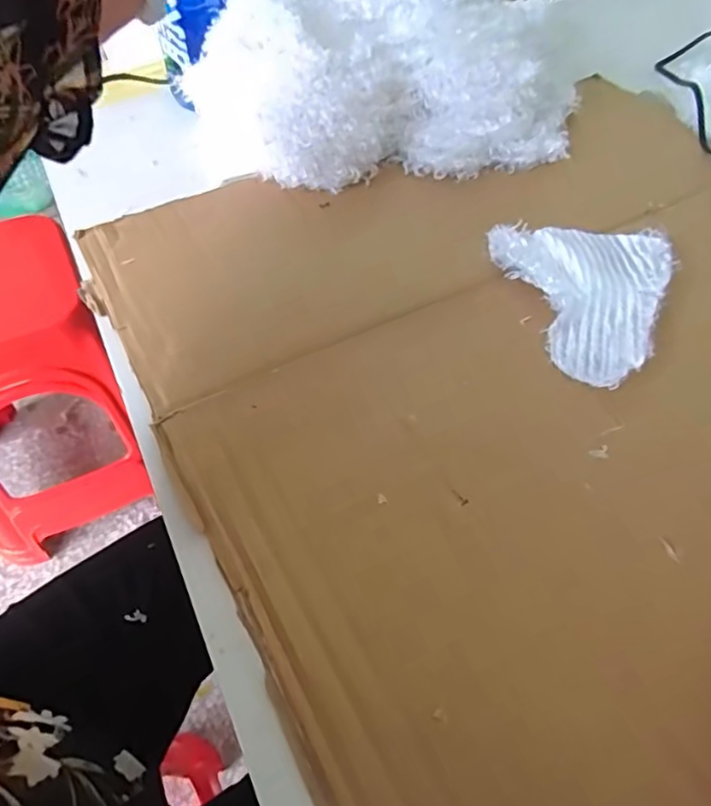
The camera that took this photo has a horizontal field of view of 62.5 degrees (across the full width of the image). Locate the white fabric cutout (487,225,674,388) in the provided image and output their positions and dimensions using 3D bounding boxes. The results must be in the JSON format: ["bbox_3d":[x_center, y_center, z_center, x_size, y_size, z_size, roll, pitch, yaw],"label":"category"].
[{"bbox_3d":[0.161,-0.072,0.369,0.107,0.022,0.128,-12,54,-9],"label":"white fabric cutout"}]

